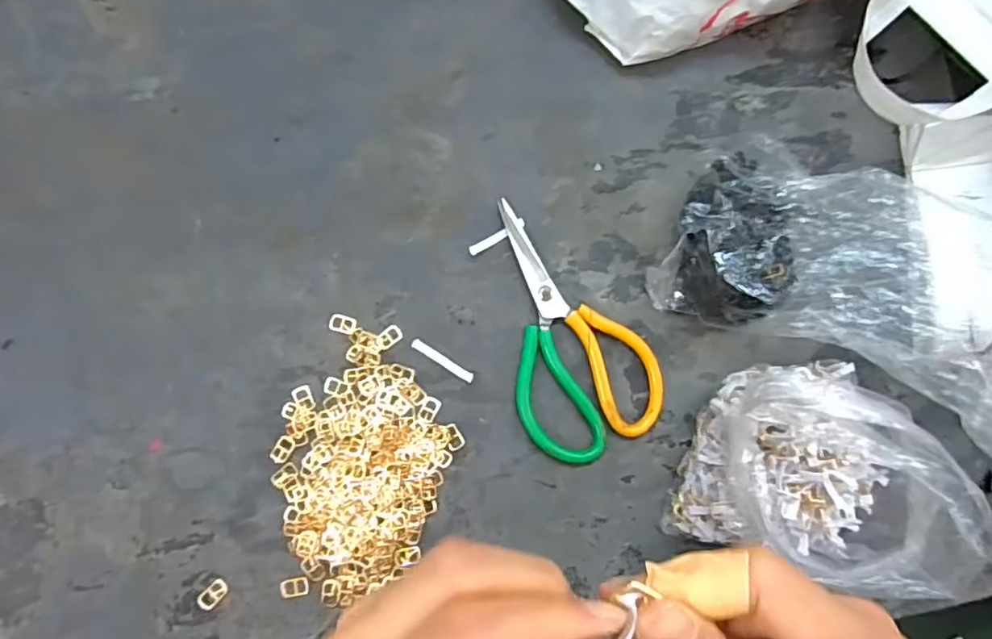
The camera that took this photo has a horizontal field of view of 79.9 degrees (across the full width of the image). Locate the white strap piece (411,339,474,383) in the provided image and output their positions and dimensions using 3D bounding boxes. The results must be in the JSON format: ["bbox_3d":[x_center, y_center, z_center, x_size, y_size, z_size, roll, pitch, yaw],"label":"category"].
[{"bbox_3d":[-0.038,0.030,0.429,0.050,0.004,0.007,32,81,-3],"label":"white strap piece"}]

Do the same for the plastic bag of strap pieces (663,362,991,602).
[{"bbox_3d":[0.209,0.093,0.389,0.137,0.120,0.142,10,83,-6],"label":"plastic bag of strap pieces"}]

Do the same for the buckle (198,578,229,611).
[{"bbox_3d":[-0.187,0.182,0.390,0.013,0.004,0.020,45,81,-1],"label":"buckle"}]

